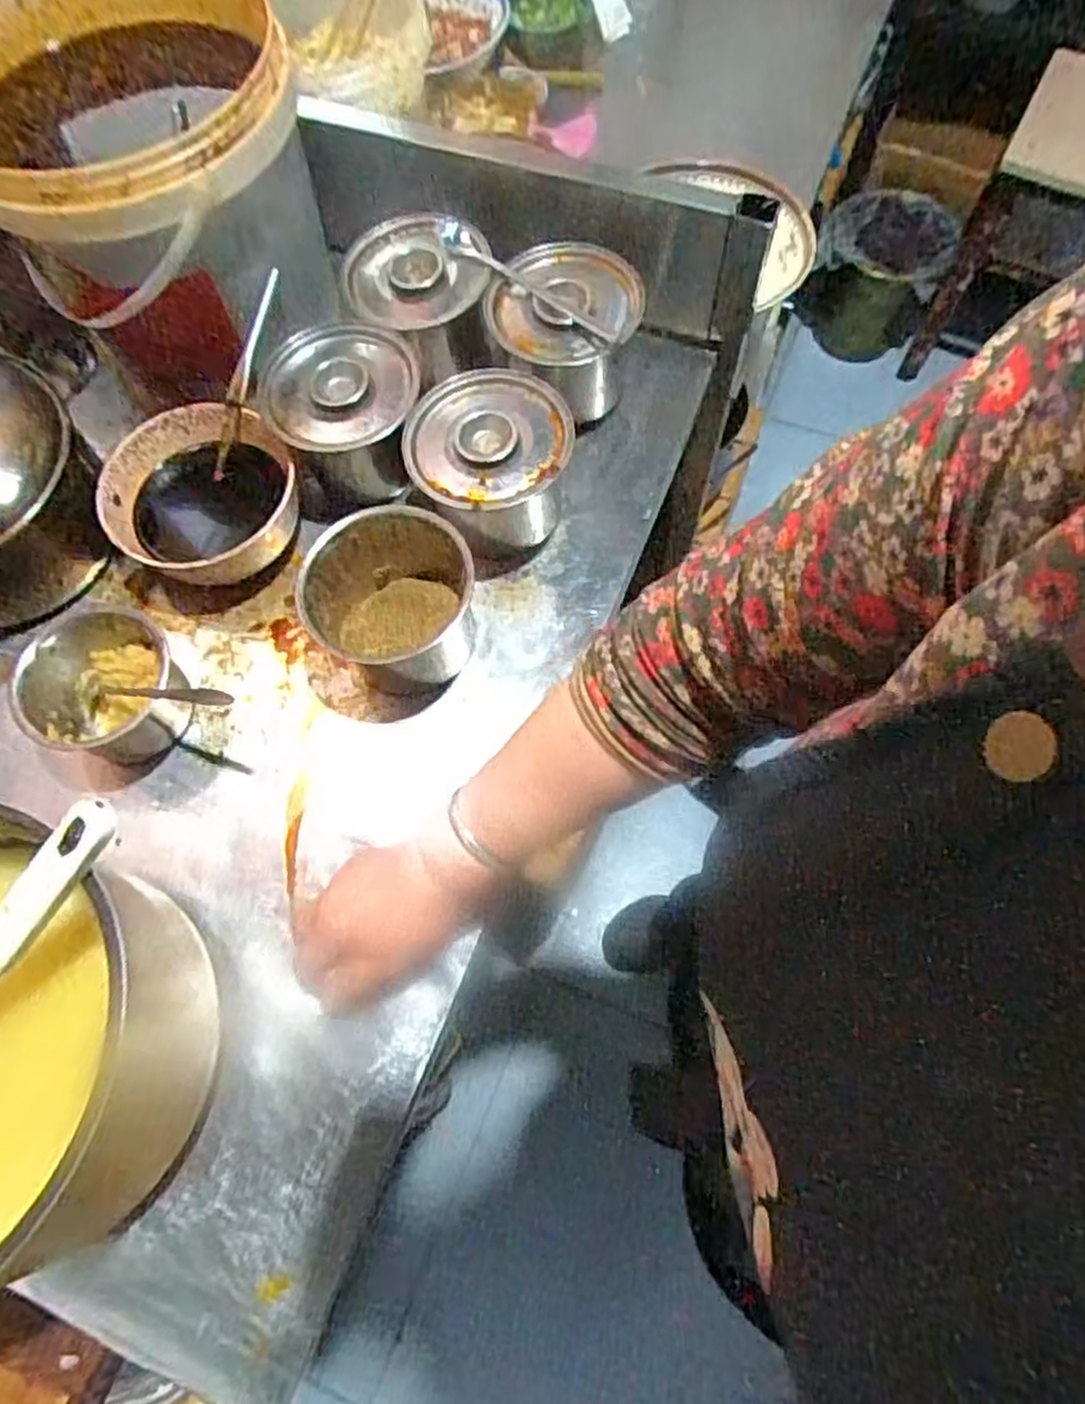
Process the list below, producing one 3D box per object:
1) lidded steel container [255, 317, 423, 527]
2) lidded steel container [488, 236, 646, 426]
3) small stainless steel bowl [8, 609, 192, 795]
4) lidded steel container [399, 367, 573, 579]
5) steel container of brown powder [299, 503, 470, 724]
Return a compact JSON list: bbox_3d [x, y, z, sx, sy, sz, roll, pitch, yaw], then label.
[{"bbox_3d":[-0.149,-0.221,0.622,0.111,0.102,0.117,-6,68,0],"label":"lidded steel container"},{"bbox_3d":[0.019,-0.286,0.626,0.119,0.083,0.126,-5,68,0],"label":"lidded steel container"},{"bbox_3d":[-0.311,-0.007,0.544,0.109,0.079,0.102,-25,69,-8],"label":"small stainless steel bowl"},{"bbox_3d":[-0.039,-0.169,0.589,0.119,0.086,0.132,40,75,16],"label":"lidded steel container"},{"bbox_3d":[-0.111,-0.062,0.555,0.107,0.085,0.136,28,72,12],"label":"steel container of brown powder"}]

